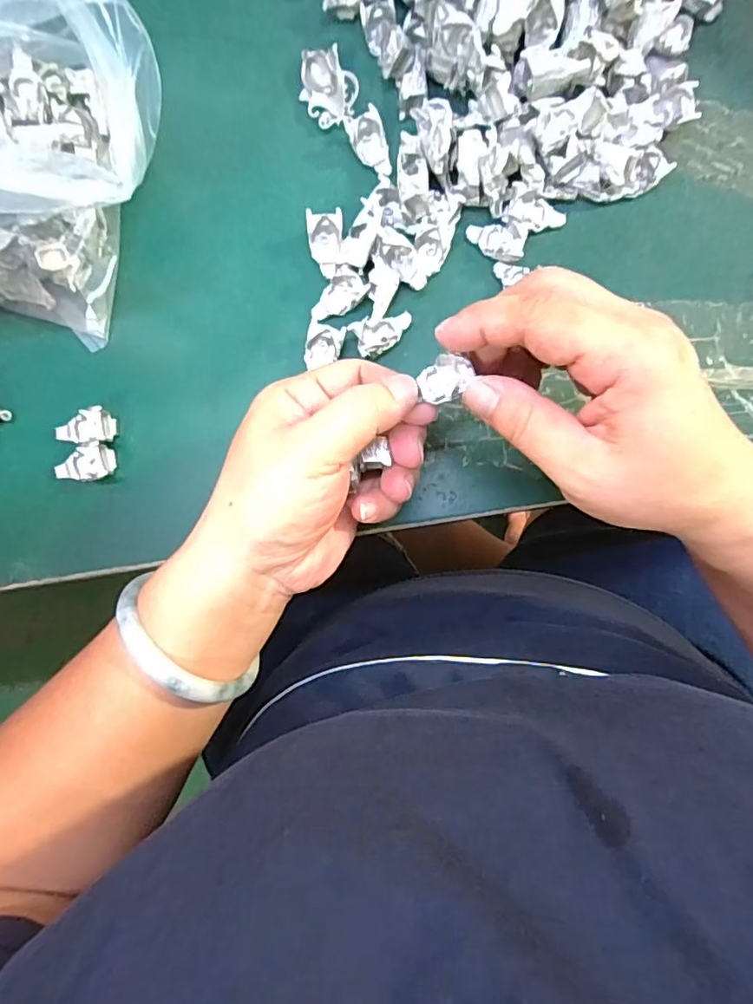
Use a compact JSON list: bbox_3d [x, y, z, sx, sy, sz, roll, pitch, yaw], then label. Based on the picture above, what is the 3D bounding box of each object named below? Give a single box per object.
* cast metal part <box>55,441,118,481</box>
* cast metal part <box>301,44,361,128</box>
[{"bbox_3d":[-0.151,-0.019,0.283,0.029,0.013,0.017,-11,83,3],"label":"cast metal part"},{"bbox_3d":[-0.028,-0.222,0.295,0.026,0.014,0.043,-32,82,0],"label":"cast metal part"}]

